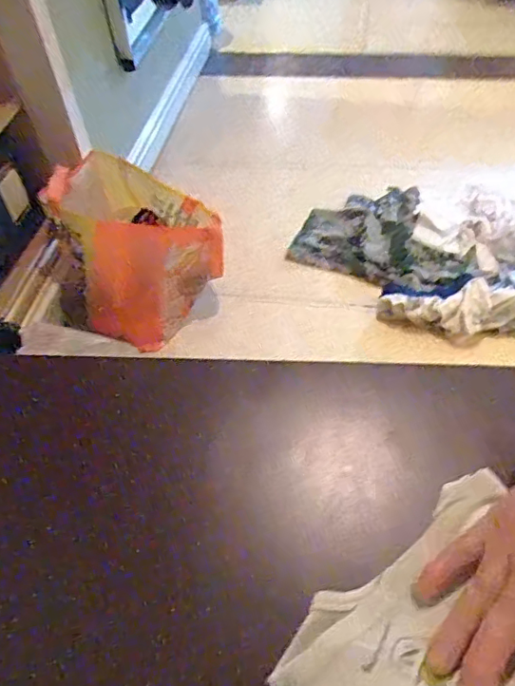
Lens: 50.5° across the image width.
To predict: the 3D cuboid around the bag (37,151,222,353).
[{"bbox_3d":[-0.248,-0.211,1.141,0.290,0.257,0.329,-22,53,-12],"label":"bag"}]

